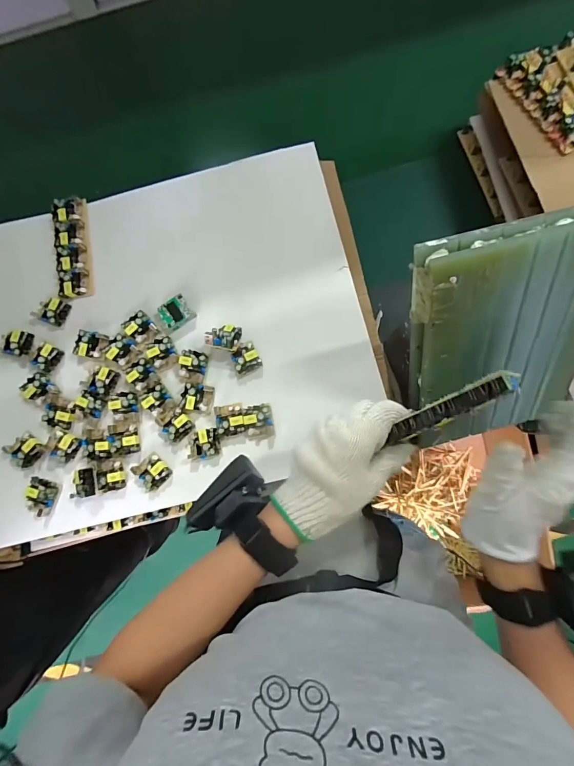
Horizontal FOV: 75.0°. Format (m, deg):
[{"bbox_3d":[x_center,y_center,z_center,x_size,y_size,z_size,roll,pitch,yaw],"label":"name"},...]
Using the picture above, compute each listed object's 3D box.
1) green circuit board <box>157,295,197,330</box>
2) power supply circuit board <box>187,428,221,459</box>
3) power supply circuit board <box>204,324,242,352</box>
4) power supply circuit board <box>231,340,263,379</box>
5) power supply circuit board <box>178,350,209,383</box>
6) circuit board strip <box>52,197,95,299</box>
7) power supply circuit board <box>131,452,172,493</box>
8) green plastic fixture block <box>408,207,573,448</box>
[{"bbox_3d":[-0.141,-0.090,0.480,0.036,0.023,0.032,-35,82,1],"label":"green circuit board"},{"bbox_3d":[-0.100,0.073,0.454,0.036,0.016,0.034,-3,84,5],"label":"power supply circuit board"},{"bbox_3d":[-0.080,-0.057,0.466,0.042,0.028,0.033,7,85,6],"label":"power supply circuit board"},{"bbox_3d":[-0.052,-0.030,0.467,0.035,0.019,0.036,-22,82,3],"label":"power supply circuit board"},{"bbox_3d":[-0.118,-0.021,0.470,0.035,0.015,0.038,12,85,7],"label":"power supply circuit board"},{"bbox_3d":[-0.284,-0.182,0.497,0.041,0.015,0.138,-8,83,5],"label":"circuit board strip"},{"bbox_3d":[-0.163,0.108,0.453,0.037,0.017,0.036,-36,82,1],"label":"power supply circuit board"},{"bbox_3d":[0.222,-0.039,0.388,0.183,0.248,0.026,-14,41,0],"label":"green plastic fixture block"}]

